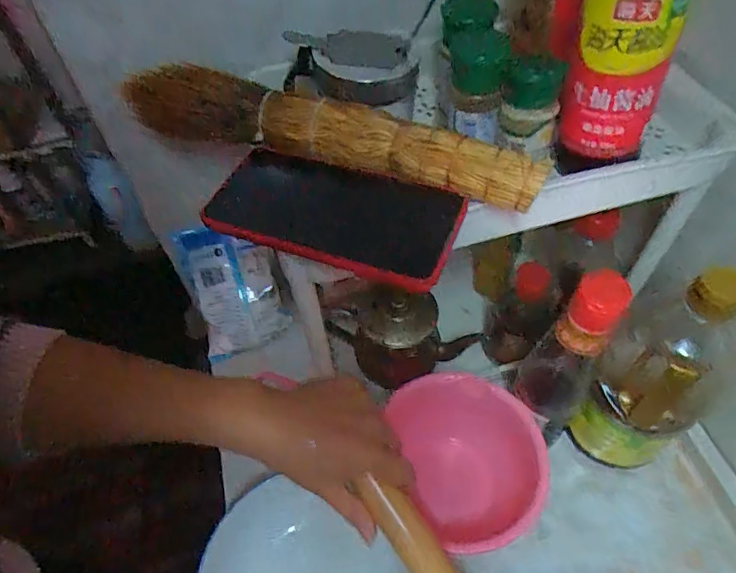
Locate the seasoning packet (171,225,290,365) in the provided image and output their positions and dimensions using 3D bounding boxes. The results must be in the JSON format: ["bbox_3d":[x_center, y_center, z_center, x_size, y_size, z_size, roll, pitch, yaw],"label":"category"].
[{"bbox_3d":[-0.158,0.005,0.593,0.100,0.161,0.019,-16,18,-16],"label":"seasoning packet"}]

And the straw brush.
[{"bbox_3d":[-0.035,-0.103,0.342,0.300,0.045,0.035,17,56,15],"label":"straw brush"}]

